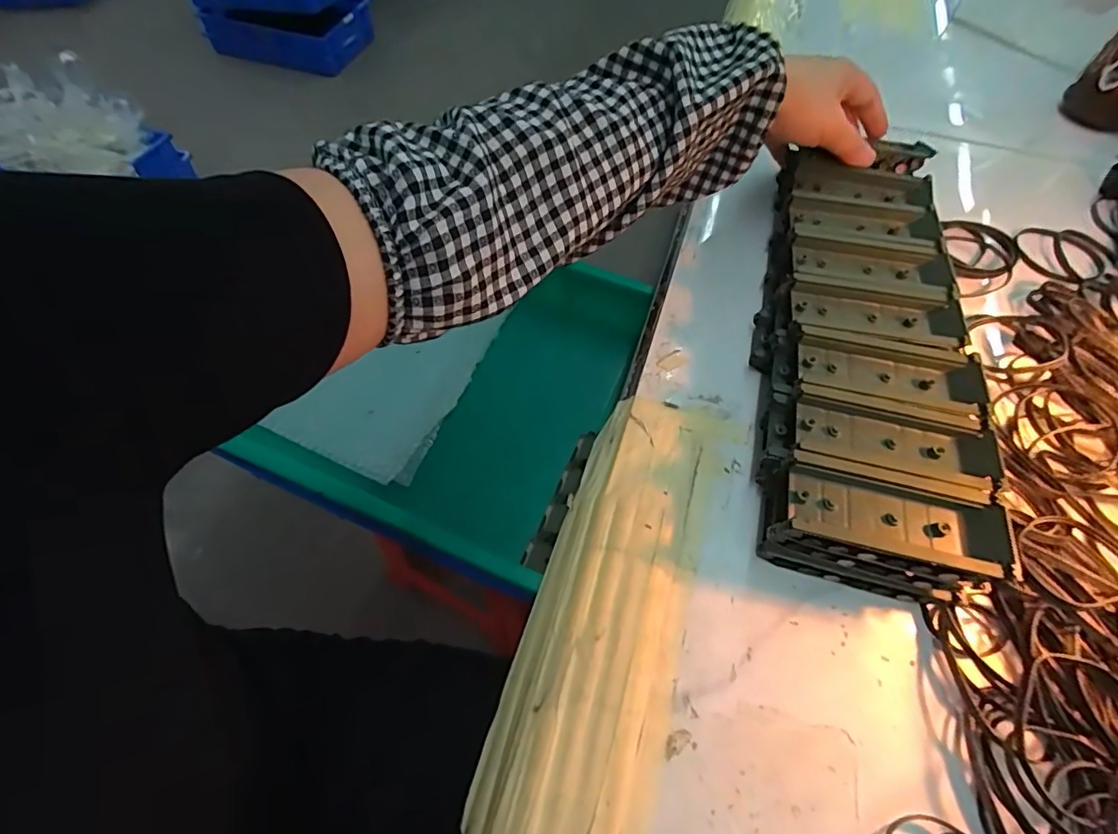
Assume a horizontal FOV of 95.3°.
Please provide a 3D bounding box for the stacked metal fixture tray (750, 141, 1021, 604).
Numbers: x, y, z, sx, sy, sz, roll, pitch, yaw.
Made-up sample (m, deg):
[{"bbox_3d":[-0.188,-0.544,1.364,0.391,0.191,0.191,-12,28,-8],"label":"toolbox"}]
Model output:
[{"bbox_3d":[0.192,-0.063,0.333,0.109,0.048,0.333,12,61,8],"label":"stacked metal fixture tray"}]

